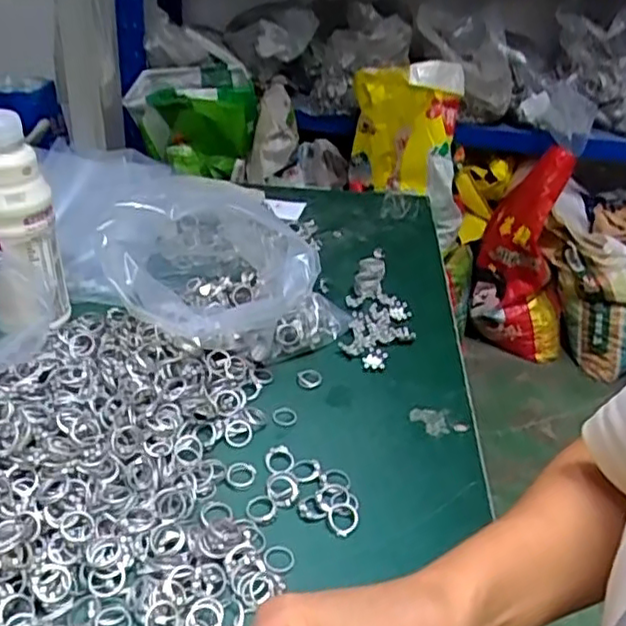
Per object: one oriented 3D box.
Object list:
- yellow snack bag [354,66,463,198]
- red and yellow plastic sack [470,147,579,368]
[{"bbox_3d":[0.228,-0.475,1.696,0.266,0.305,0.130,10,32,5],"label":"yellow snack bag"},{"bbox_3d":[0.594,-0.145,1.819,0.273,0.558,0.157,12,32,10],"label":"red and yellow plastic sack"}]

